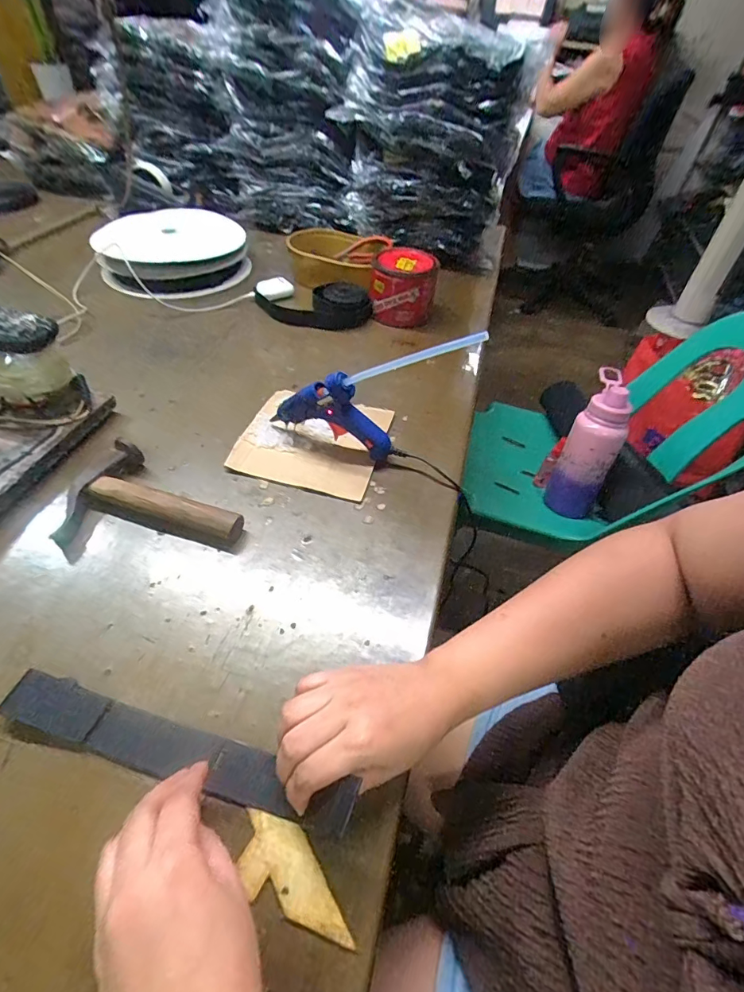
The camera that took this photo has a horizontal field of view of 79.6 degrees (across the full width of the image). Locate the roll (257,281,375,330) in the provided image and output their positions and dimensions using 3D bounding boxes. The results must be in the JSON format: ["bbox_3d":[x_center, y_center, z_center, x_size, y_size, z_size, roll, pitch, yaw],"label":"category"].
[{"bbox_3d":[-0.092,-0.307,0.721,0.179,0.043,0.086,-9,49,-11],"label":"roll"}]

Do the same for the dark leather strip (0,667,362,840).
[{"bbox_3d":[-0.135,0.175,0.307,0.251,0.011,0.034,15,51,9],"label":"dark leather strip"}]

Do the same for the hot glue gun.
[{"bbox_3d":[-0.039,-0.088,0.484,0.144,0.098,0.021,13,49,9],"label":"hot glue gun"}]

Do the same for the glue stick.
[{"bbox_3d":[0.033,-0.121,0.402,0.153,0.009,0.010,-4,37,42],"label":"glue stick"}]

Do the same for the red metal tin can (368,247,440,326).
[{"bbox_3d":[0.051,-0.337,0.716,0.102,0.080,0.088,9,48,5],"label":"red metal tin can"}]

